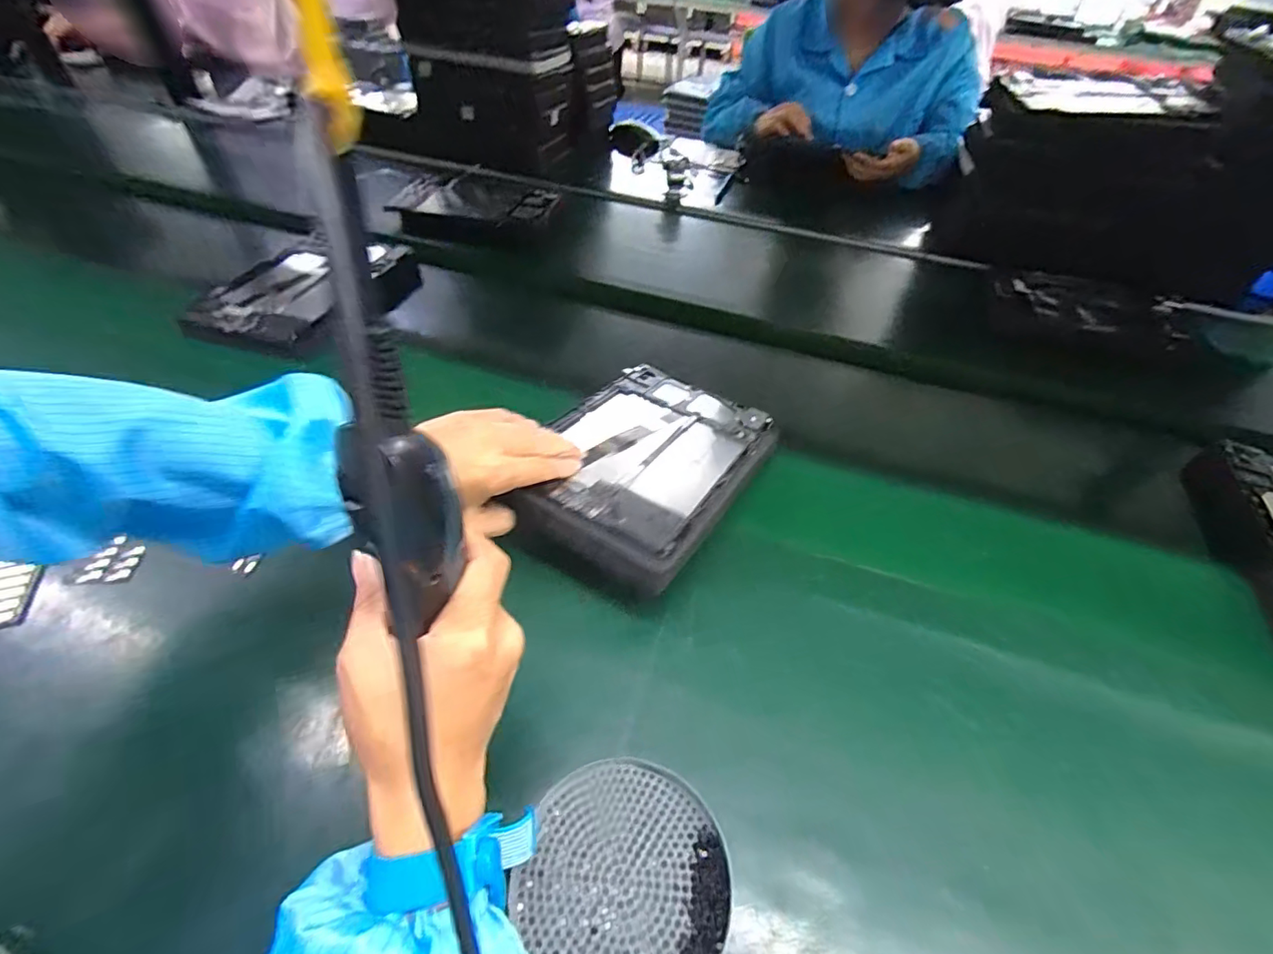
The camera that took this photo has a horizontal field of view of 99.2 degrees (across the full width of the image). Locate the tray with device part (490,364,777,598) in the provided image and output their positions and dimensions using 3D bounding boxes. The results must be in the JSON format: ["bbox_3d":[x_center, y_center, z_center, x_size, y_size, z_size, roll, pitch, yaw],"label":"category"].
[{"bbox_3d":[0.012,-0.017,0.458,0.156,0.031,0.240,27,39,17],"label":"tray with device part"}]

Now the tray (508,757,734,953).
[{"bbox_3d":[-0.006,0.217,0.292,0.108,0.013,0.112,1,48,-1],"label":"tray"}]

